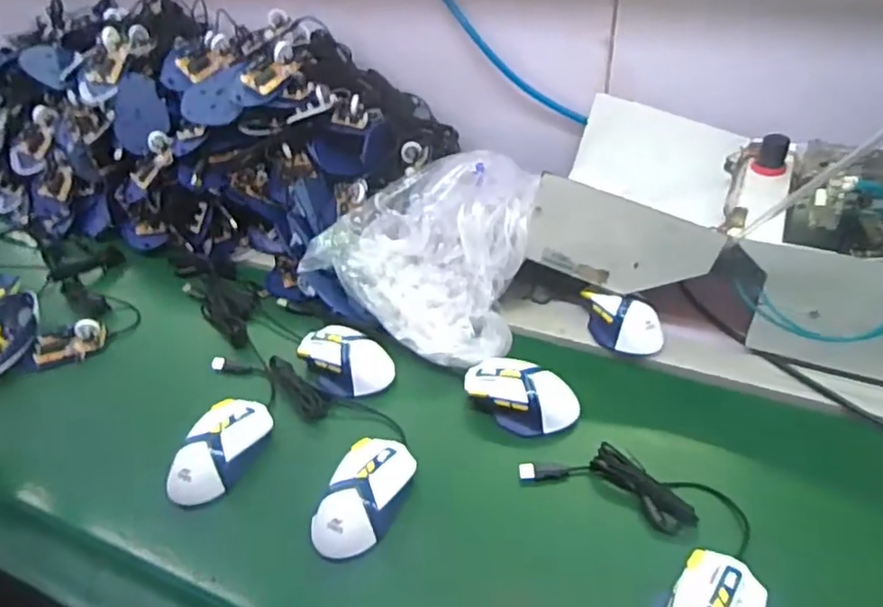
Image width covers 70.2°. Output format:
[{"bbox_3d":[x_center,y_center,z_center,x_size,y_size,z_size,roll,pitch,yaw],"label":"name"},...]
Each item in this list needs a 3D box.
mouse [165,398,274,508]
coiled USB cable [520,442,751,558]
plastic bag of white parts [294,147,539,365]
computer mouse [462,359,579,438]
[{"bbox_3d":[-0.232,0.149,0.651,0.064,0.037,0.122,21,47,16],"label":"mouse"},{"bbox_3d":[0.181,0.175,0.591,0.205,0.034,0.054,18,46,13],"label":"coiled USB cable"},{"bbox_3d":[0.008,-0.075,0.787,0.257,0.128,0.275,26,48,20],"label":"plastic bag of white parts"},{"bbox_3d":[0.082,0.095,0.663,0.123,0.040,0.066,28,49,22],"label":"computer mouse"}]

